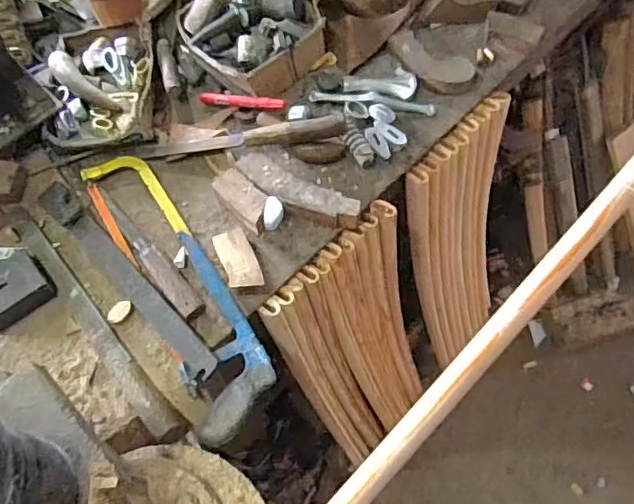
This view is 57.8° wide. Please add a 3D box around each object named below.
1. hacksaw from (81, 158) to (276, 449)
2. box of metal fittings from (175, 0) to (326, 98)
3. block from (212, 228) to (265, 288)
[{"bbox_3d":[-0.183,0.031,0.742,0.108,0.024,0.424,-27,66,-11],"label":"hacksaw"},{"bbox_3d":[-0.105,-0.342,0.883,0.200,0.068,0.169,37,71,18],"label":"box of metal fittings"},{"bbox_3d":[-0.100,0.009,0.736,0.044,0.016,0.080,-20,65,-8],"label":"block"}]

